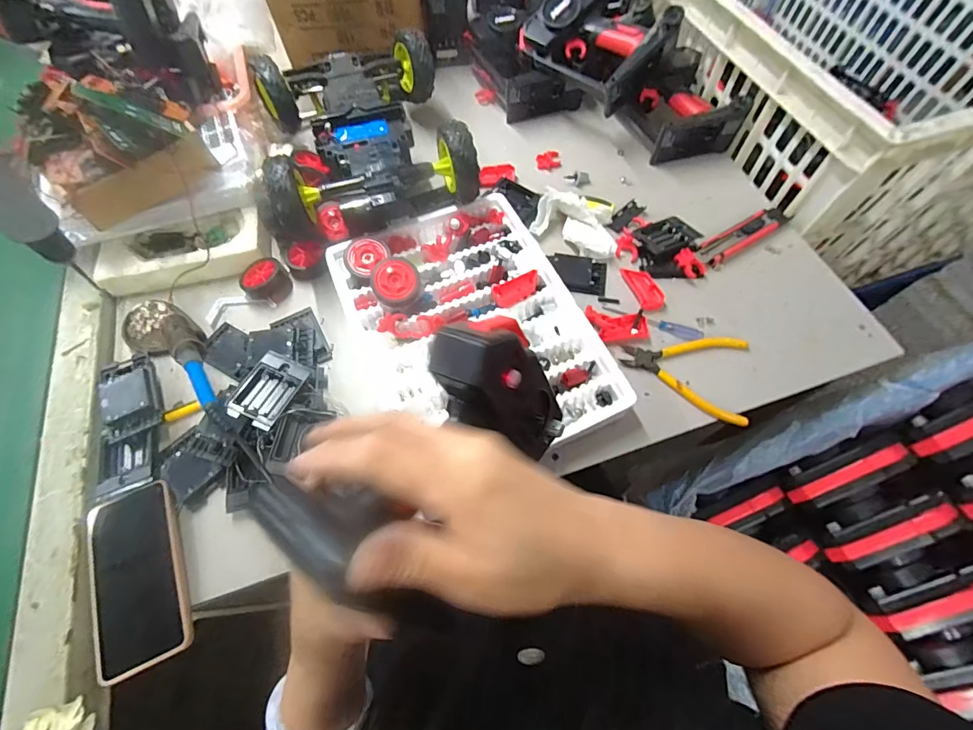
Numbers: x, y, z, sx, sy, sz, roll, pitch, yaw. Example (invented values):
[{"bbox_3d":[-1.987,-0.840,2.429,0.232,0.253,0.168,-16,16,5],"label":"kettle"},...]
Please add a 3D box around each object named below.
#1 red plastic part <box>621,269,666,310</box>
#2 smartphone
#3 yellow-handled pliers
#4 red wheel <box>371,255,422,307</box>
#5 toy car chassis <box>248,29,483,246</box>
[{"bbox_3d":[0.202,-0.100,0.541,0.034,0.012,0.060,-16,65,-7],"label":"red plastic part"},{"bbox_3d":[-0.330,0.199,0.401,0.075,0.015,0.160,-23,66,-10],"label":"smartphone"},{"bbox_3d":[0.234,0.006,0.496,0.141,0.013,0.103,11,65,6],"label":"yellow-handled pliers"},{"bbox_3d":[-0.108,-0.098,0.508,0.056,0.031,0.055,0,64,0],"label":"red wheel"},{"bbox_3d":[-0.178,-0.318,0.594,0.259,0.131,0.341,-15,65,-7],"label":"toy car chassis"}]

